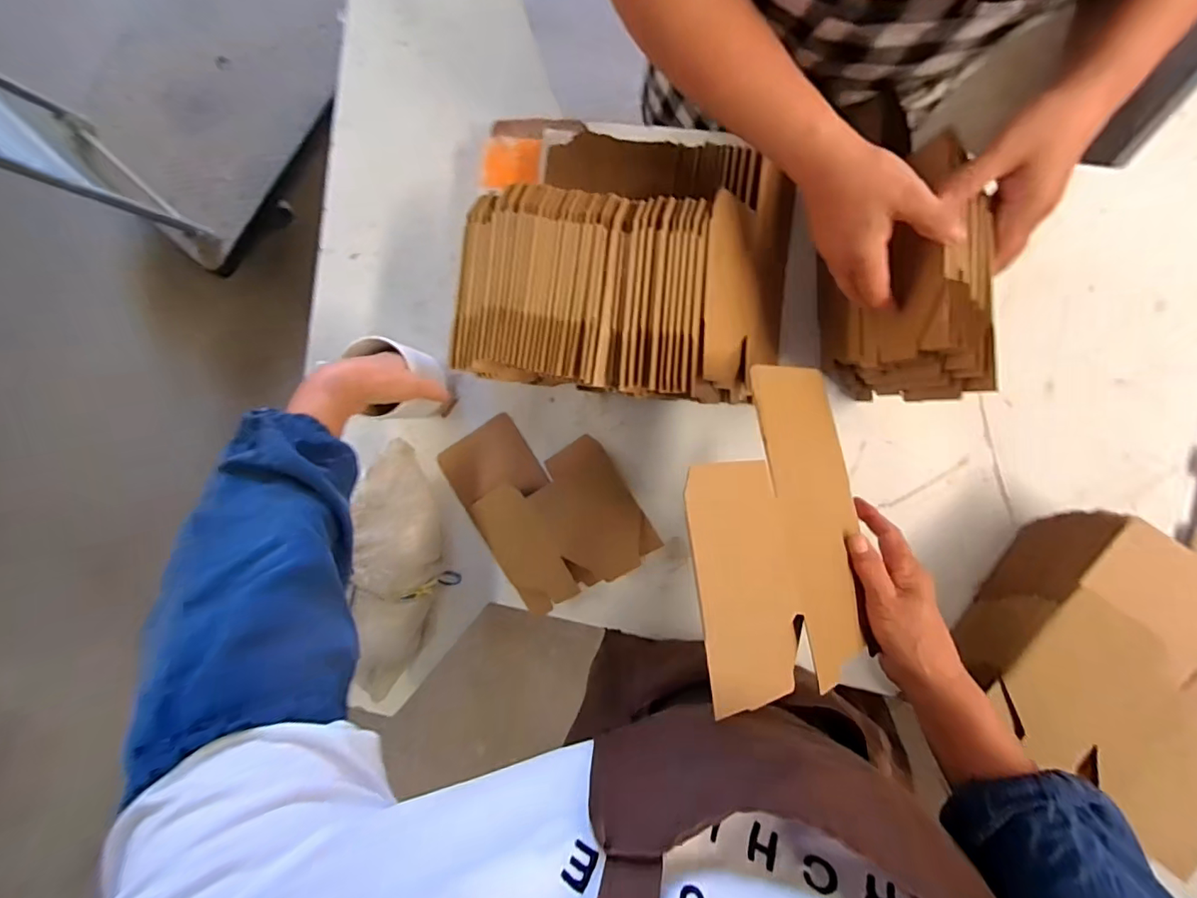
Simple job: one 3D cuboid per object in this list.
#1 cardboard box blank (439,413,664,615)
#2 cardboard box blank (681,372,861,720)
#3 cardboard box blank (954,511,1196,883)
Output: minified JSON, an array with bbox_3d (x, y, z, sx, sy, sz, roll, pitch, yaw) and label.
[{"bbox_3d":[-0.067,0.064,0.641,0.193,0.035,0.240,-33,90,9],"label":"cardboard box blank"},{"bbox_3d":[0.144,0.054,0.397,0.193,0.011,0.238,-1,81,-34],"label":"cardboard box blank"},{"bbox_3d":[0.508,0.210,0.513,0.210,0.143,0.225,35,98,3],"label":"cardboard box blank"}]

